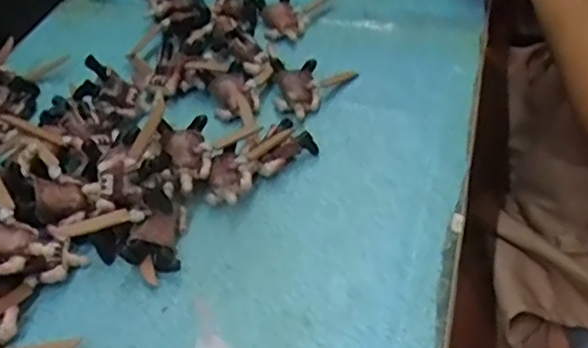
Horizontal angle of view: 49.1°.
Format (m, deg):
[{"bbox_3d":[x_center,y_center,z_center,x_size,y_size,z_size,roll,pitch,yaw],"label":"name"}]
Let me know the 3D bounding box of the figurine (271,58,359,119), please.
[{"bbox_3d":[0.016,-0.069,0.520,0.067,0.018,0.059,-2,44,4],"label":"figurine"}]

